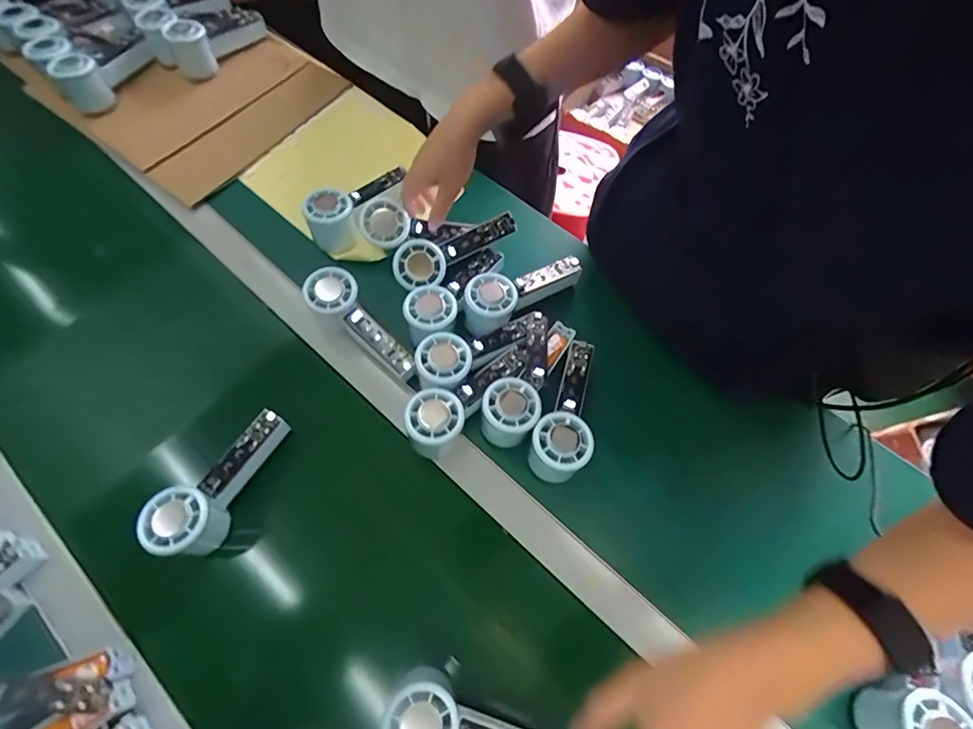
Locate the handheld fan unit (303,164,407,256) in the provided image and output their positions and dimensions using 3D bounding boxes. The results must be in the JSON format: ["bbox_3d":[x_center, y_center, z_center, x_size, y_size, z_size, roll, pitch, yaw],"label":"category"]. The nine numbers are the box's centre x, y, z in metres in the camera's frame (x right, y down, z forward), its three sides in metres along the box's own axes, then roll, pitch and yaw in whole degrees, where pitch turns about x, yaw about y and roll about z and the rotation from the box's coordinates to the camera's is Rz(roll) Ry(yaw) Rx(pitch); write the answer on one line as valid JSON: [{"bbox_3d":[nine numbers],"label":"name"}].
[{"bbox_3d":[-0.159,-0.210,0.580,0.153,0.058,0.051,-39,71,-16],"label":"handheld fan unit"}]

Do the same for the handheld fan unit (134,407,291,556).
[{"bbox_3d":[-0.259,0.111,0.440,0.051,0.052,0.148,29,68,12],"label":"handheld fan unit"}]

